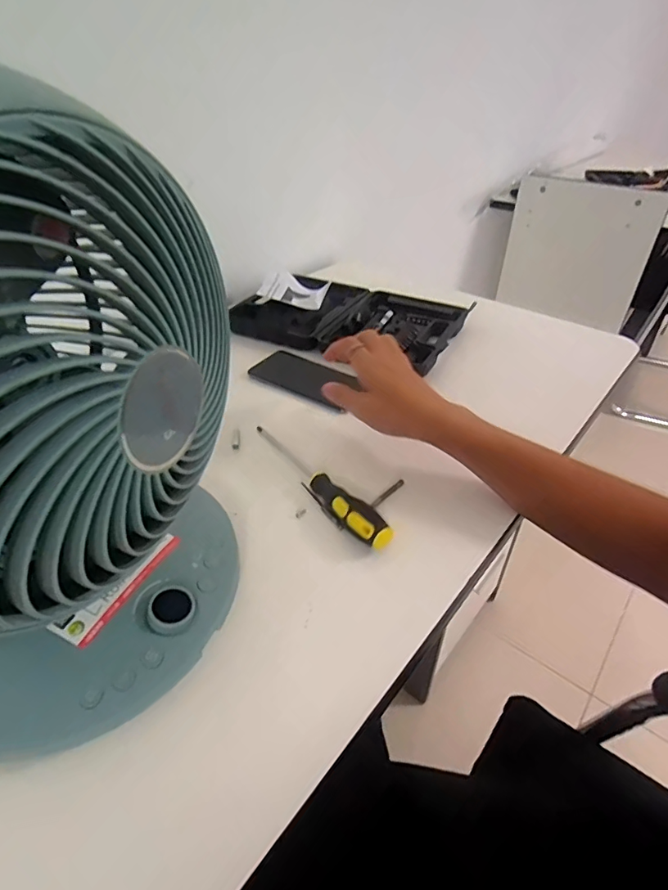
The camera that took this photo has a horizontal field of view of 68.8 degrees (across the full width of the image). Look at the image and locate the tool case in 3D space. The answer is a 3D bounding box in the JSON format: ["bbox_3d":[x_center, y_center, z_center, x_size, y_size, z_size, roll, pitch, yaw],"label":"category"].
[{"bbox_3d":[0.028,-0.203,0.767,0.323,0.048,0.210,17,41,19],"label":"tool case"}]

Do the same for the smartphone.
[{"bbox_3d":[-0.038,-0.089,0.644,0.147,0.008,0.074,25,45,27],"label":"smartphone"}]

